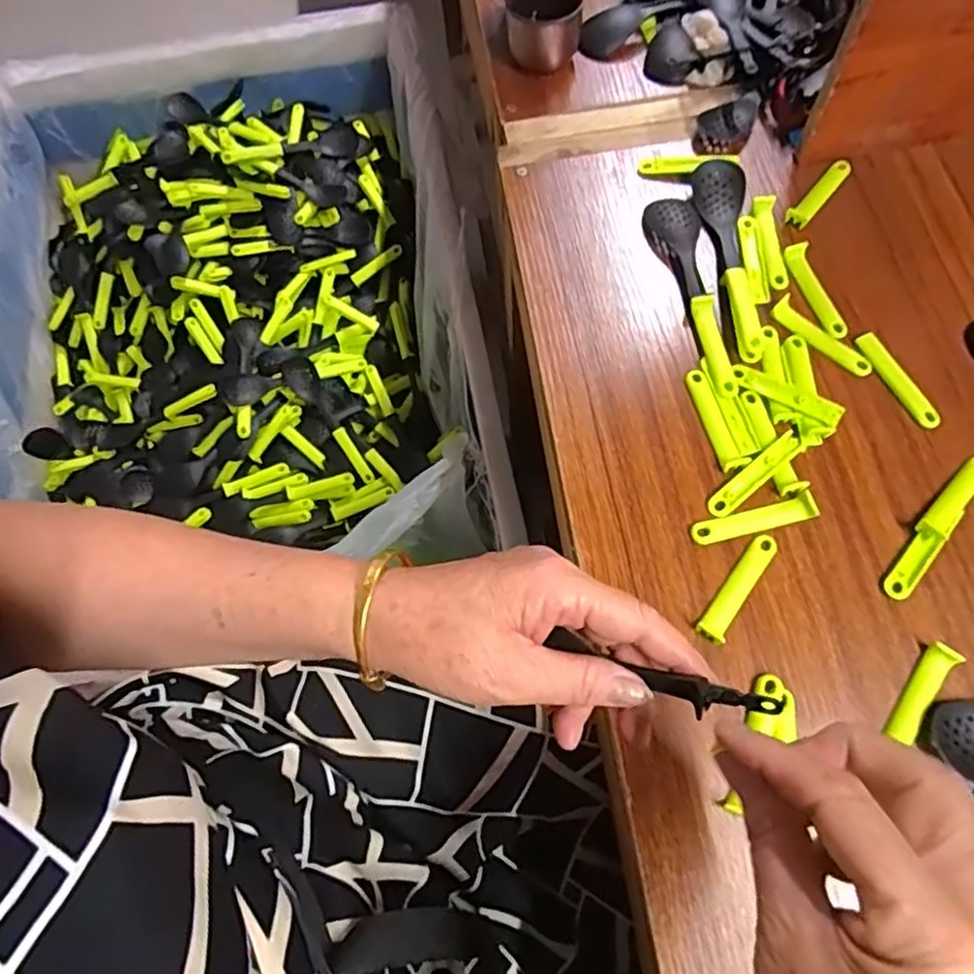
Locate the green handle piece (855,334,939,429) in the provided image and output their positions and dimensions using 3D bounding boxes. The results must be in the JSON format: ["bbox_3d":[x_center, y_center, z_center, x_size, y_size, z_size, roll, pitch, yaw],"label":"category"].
[{"bbox_3d":[0.277,-0.073,0.446,0.015,0.004,0.076,-24,68,-7],"label":"green handle piece"}]

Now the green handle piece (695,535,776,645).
[{"bbox_3d":[0.151,0.060,0.398,0.016,0.006,0.075,36,74,16],"label":"green handle piece"}]

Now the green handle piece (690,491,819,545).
[{"bbox_3d":[0.166,0.020,0.413,0.076,0.007,0.015,-14,67,-3],"label":"green handle piece"}]

